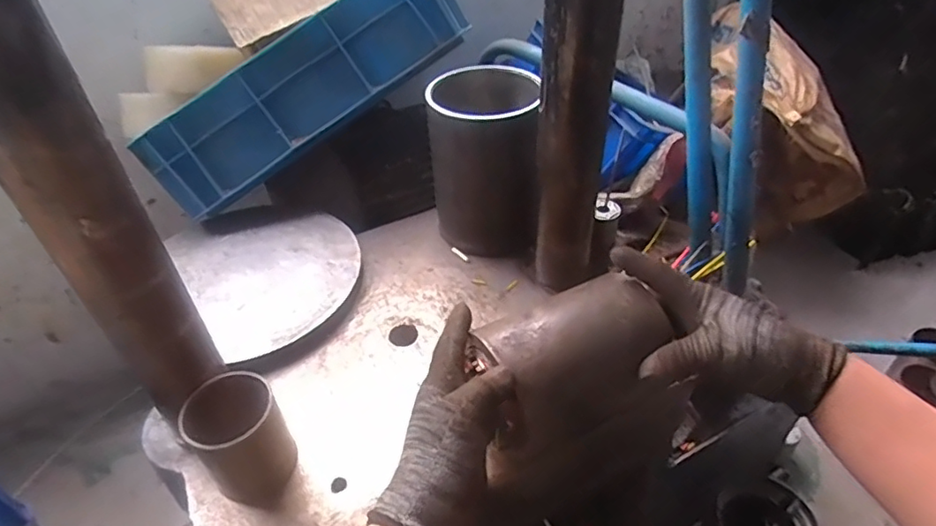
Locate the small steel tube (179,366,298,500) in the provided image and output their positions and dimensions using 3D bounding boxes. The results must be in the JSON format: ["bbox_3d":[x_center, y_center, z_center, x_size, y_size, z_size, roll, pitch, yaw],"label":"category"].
[{"bbox_3d":[-0.183,0.144,0.465,0.077,0.089,0.072,-27,46,-25],"label":"small steel tube"}]

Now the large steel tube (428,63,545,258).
[{"bbox_3d":[0.016,-0.116,0.666,0.111,0.180,0.124,-3,41,0],"label":"large steel tube"}]

